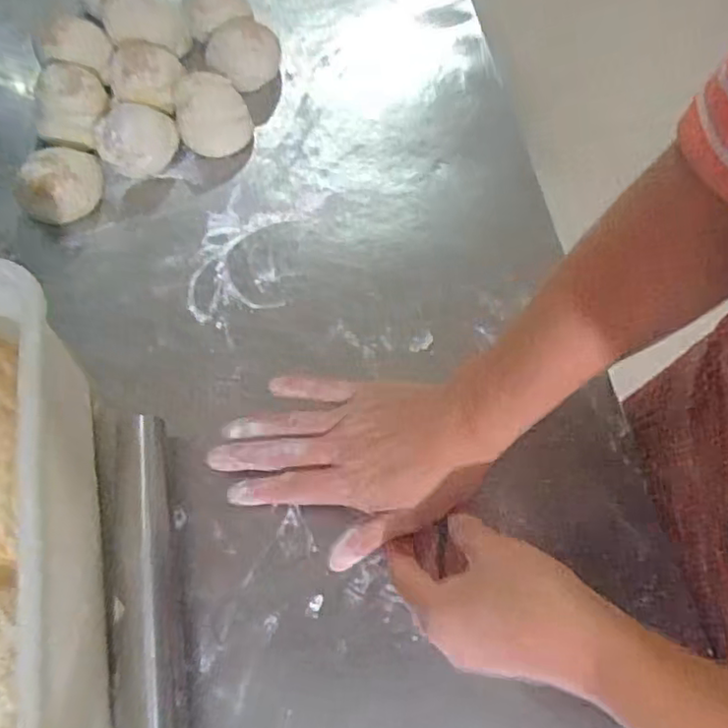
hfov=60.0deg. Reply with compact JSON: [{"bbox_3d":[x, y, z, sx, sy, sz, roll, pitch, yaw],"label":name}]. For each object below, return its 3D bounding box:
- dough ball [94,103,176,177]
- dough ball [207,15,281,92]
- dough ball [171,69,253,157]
[{"bbox_3d":[-0.185,-0.184,0.517,0.063,0.047,0.061,0,66,-1],"label":"dough ball"},{"bbox_3d":[-0.107,-0.276,0.557,0.062,0.035,0.066,0,66,-1],"label":"dough ball"},{"bbox_3d":[-0.127,-0.210,0.528,0.058,0.047,0.053,0,66,-1],"label":"dough ball"}]

